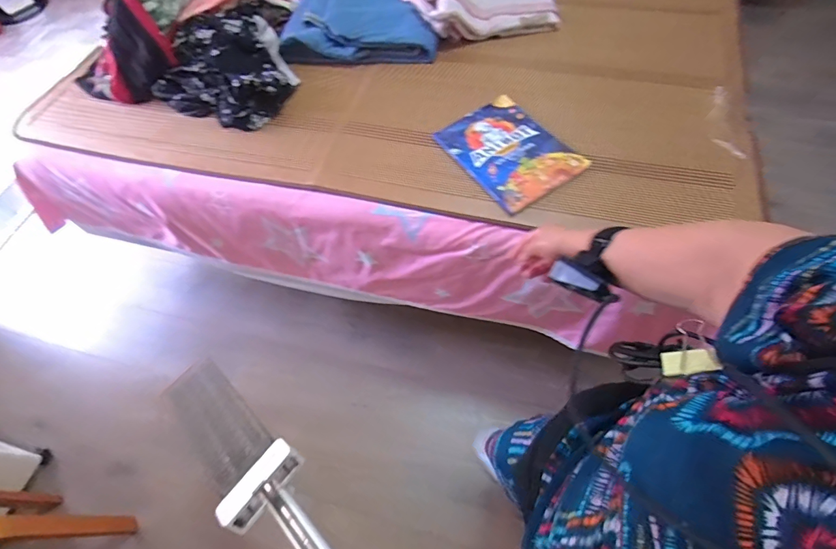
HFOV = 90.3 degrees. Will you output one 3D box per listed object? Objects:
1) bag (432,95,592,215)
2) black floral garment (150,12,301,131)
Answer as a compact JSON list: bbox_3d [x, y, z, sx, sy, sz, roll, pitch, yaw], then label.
[{"bbox_3d":[0.199,-0.278,0.908,0.215,0.019,0.290,-31,61,-13],"label":"bag"},{"bbox_3d":[-0.493,-0.544,1.080,0.342,0.089,0.336,-1,62,3],"label":"black floral garment"}]

